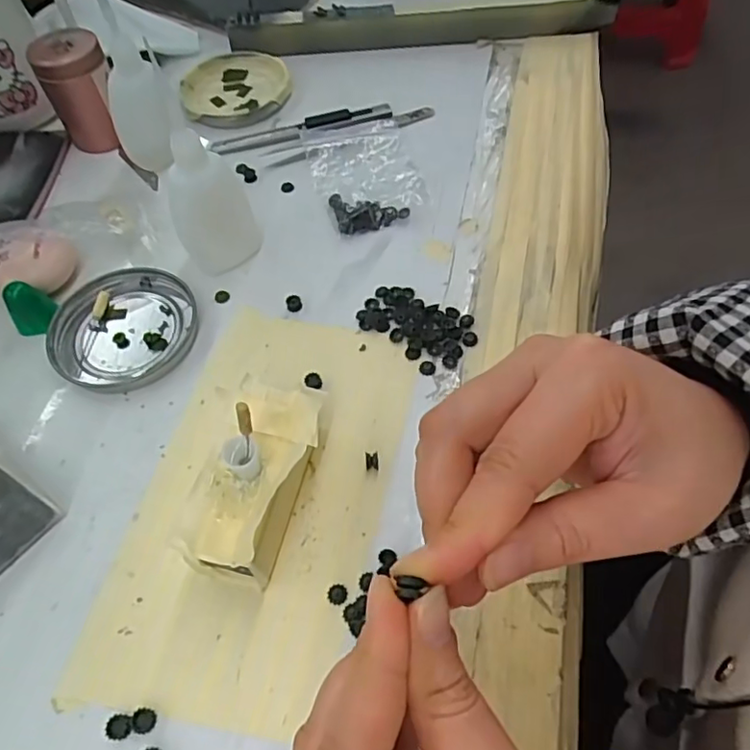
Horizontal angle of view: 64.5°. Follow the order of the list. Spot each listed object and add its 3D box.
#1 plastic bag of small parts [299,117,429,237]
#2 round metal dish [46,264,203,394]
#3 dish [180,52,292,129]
[{"bbox_3d":[-0.008,-0.133,0.388,0.064,0.011,0.100,-12,58,-4],"label":"plastic bag of small parts"},{"bbox_3d":[-0.140,-0.026,0.330,0.077,0.008,0.076,-2,58,3],"label":"round metal dish"},{"bbox_3d":[-0.104,-0.215,0.447,0.080,0.010,0.081,-2,58,3],"label":"dish"}]

